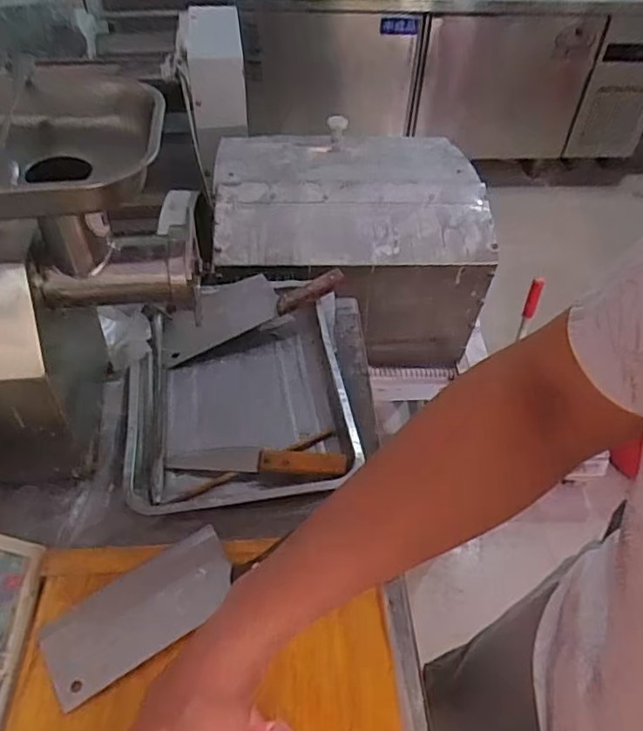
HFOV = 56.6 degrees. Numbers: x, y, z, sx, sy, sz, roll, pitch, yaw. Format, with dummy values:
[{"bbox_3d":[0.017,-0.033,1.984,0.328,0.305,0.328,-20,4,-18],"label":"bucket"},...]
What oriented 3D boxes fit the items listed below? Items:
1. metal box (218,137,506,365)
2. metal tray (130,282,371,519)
[{"bbox_3d":[0.046,-0.254,1.299,0.511,0.372,0.441,-2,47,-4],"label":"metal box"},{"bbox_3d":[-0.109,0.041,0.838,0.301,0.048,0.374,-4,47,-5],"label":"metal tray"}]

